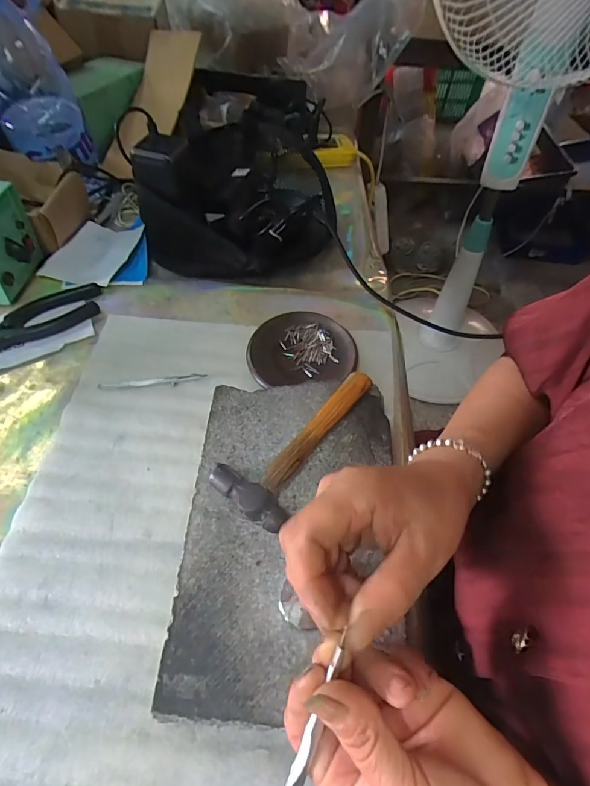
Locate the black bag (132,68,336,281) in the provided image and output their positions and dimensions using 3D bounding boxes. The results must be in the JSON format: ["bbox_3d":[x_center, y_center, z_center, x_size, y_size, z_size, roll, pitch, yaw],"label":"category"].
[{"bbox_3d":[-0.072,-0.371,0.597,0.226,0.114,0.443,1,55,0],"label":"black bag"}]

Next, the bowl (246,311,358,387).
[{"bbox_3d":[0.007,-0.049,0.445,0.111,0.018,0.092,-4,55,-3],"label":"bowl"}]

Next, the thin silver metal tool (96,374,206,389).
[{"bbox_3d":[-0.145,-0.012,0.420,0.106,0.004,0.009,-6,56,-5],"label":"thin silver metal tool"}]

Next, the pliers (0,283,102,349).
[{"bbox_3d":[-0.298,-0.080,0.457,0.164,0.013,0.060,-25,59,-17],"label":"pliers"}]

